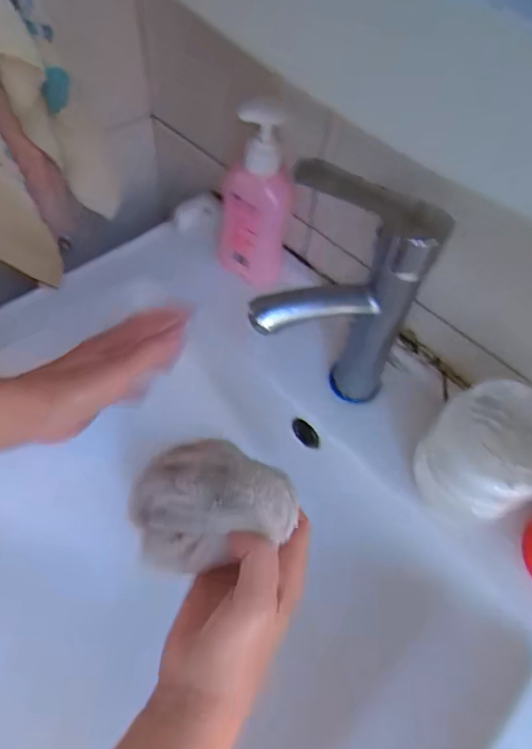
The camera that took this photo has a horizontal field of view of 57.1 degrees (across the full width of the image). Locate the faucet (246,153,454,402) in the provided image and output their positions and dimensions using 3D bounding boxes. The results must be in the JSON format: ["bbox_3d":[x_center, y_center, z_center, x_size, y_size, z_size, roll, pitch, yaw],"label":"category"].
[{"bbox_3d":[0.056,-0.046,0.387,0.118,0.207,0.085,13,59,8],"label":"faucet"}]

